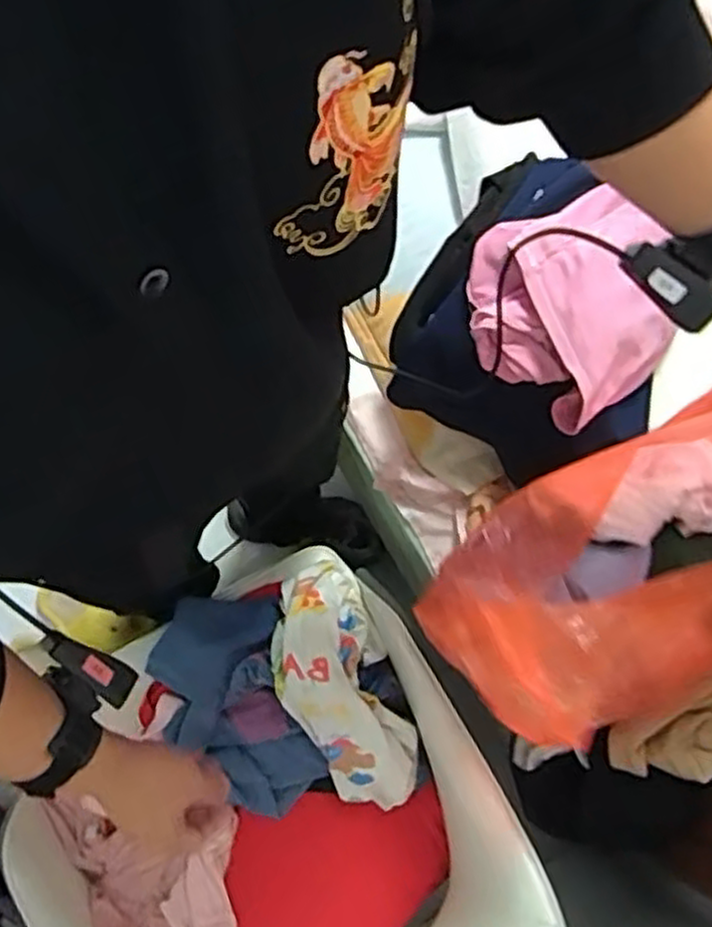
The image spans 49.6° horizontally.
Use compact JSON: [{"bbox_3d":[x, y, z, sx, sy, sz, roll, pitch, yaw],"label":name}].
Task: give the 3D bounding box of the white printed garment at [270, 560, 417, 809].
[{"bbox_3d":[-0.019,0.251,0.868,0.122,0.078,0.270,-20,74,-7],"label":"white printed garment"}]

